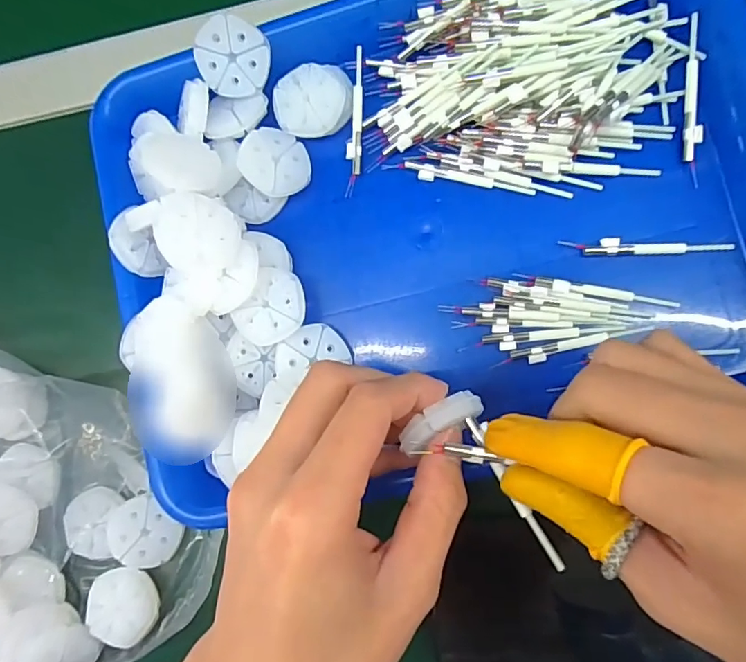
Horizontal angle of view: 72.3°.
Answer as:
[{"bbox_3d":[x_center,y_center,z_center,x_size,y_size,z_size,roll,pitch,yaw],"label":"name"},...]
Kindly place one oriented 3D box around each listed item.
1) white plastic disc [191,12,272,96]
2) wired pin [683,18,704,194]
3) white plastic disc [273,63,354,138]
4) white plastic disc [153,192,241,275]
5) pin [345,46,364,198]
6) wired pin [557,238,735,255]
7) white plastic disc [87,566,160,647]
[{"bbox_3d":[-0.073,-0.143,0.267,0.037,0.004,0.037,-2,120,-4],"label":"white plastic disc"},{"bbox_3d":[0.158,-0.112,0.249,0.008,0.014,0.077,0,85,9],"label":"wired pin"},{"bbox_3d":[-0.032,-0.123,0.276,0.040,0.014,0.035,-3,85,8],"label":"white plastic disc"},{"bbox_3d":[-0.084,-0.046,0.244,0.038,0.006,0.037,2,85,-20],"label":"white plastic disc"},{"bbox_3d":[-0.010,-0.114,0.277,0.008,0.007,0.079,2,86,9],"label":"pin"},{"bbox_3d":[0.135,-0.042,0.253,0.079,0.004,0.008,0,86,9],"label":"wired pin"},{"bbox_3d":[-0.133,0.145,0.271,0.038,0.011,0.034,33,91,10],"label":"white plastic disc"}]

